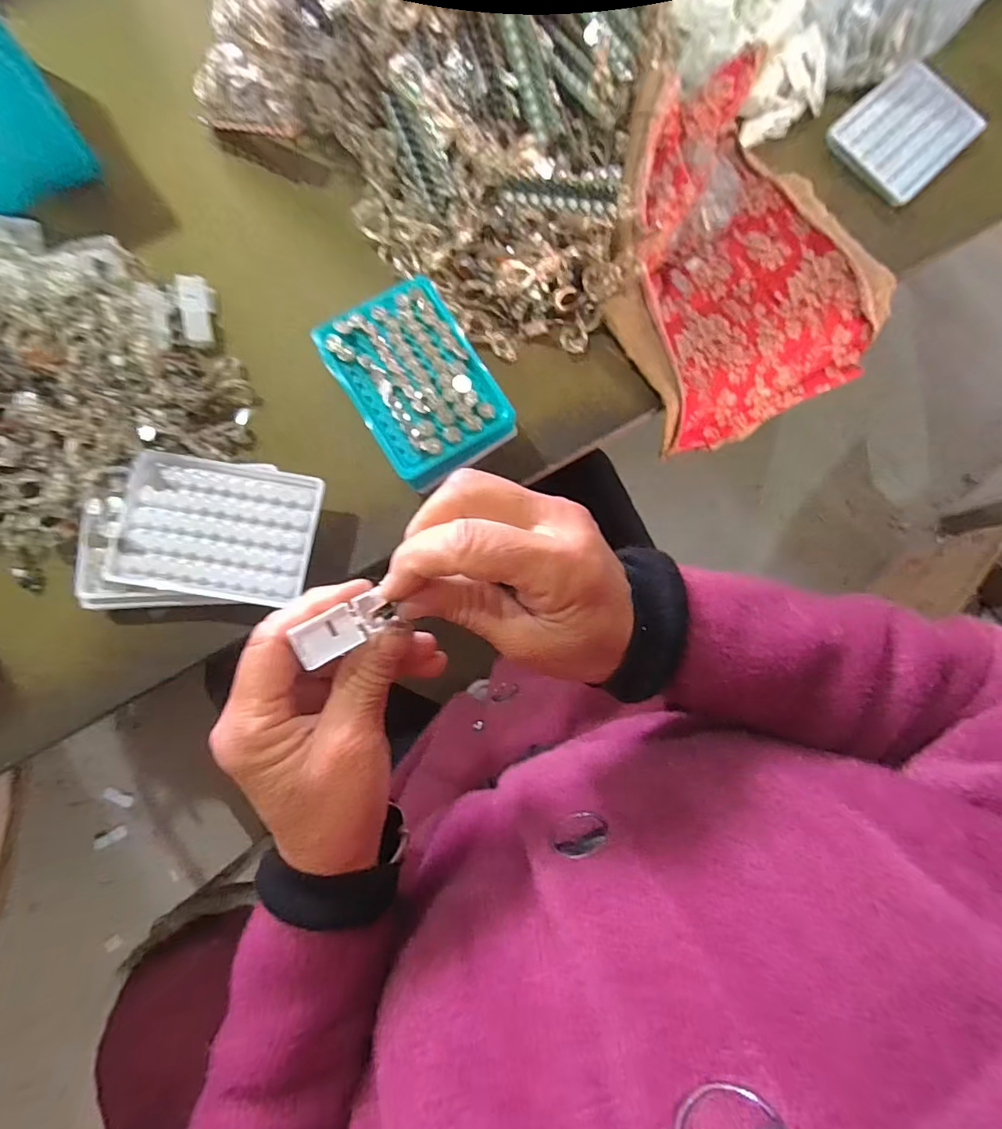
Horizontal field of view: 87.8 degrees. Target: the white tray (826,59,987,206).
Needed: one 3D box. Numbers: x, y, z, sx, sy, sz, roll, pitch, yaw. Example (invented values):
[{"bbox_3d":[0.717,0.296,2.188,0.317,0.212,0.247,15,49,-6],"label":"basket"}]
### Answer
[{"bbox_3d":[0.381,-0.408,0.490,0.134,0.009,0.099,-43,87,-9],"label":"white tray"}]

